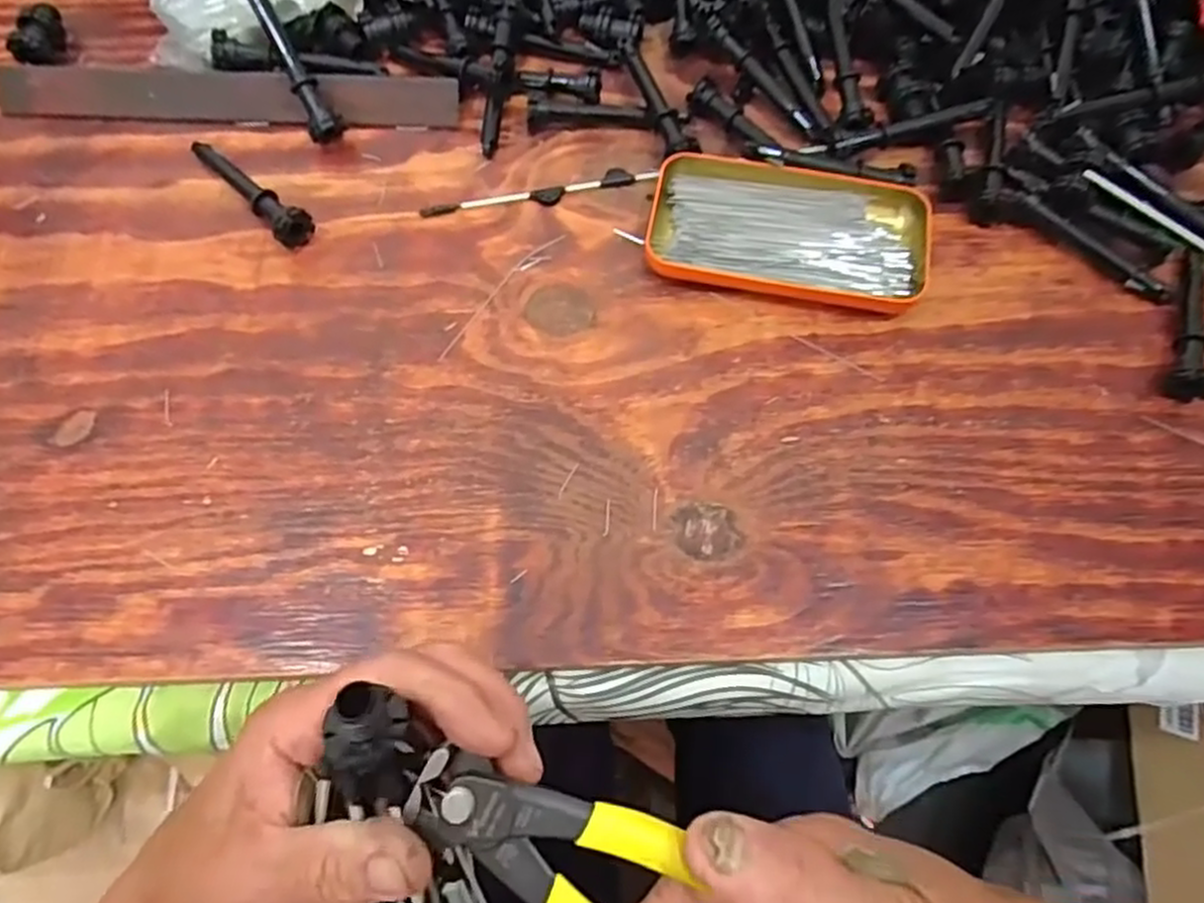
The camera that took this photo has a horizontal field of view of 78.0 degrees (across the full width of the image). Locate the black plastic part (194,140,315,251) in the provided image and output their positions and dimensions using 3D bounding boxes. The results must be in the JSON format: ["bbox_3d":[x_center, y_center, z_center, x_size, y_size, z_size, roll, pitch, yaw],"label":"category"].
[{"bbox_3d":[-0.189,-0.145,0.400,0.021,0.019,0.093,-40,73,-17],"label":"black plastic part"}]

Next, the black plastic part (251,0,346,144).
[{"bbox_3d":[-0.173,-0.218,0.414,0.017,0.016,0.094,-28,92,-10],"label":"black plastic part"}]

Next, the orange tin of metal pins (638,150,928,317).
[{"bbox_3d":[0.098,-0.116,0.390,0.141,0.017,0.077,9,66,3],"label":"orange tin of metal pins"}]

